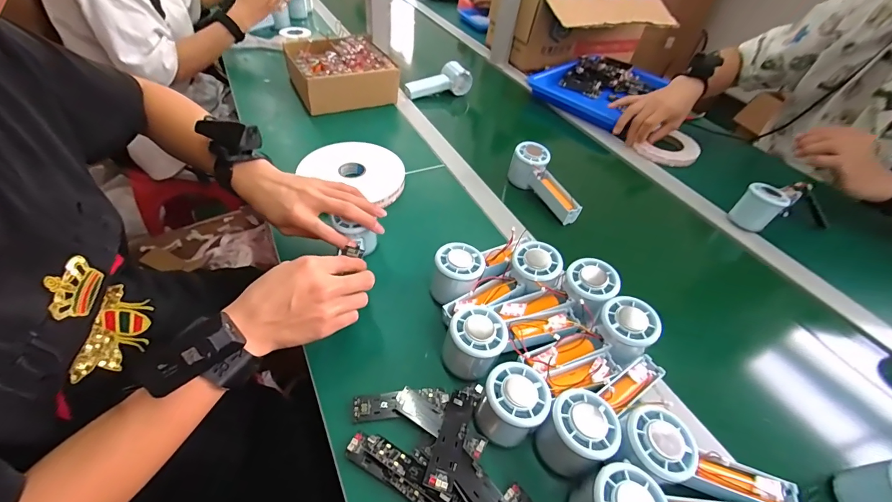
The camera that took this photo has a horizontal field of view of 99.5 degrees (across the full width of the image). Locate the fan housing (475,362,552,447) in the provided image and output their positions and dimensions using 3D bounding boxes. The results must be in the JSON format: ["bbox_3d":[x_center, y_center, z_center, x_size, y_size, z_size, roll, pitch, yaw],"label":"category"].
[{"bbox_3d":[0.061,0.140,0.348,0.054,0.052,0.057,4,46,-4],"label":"fan housing"}]

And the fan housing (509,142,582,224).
[{"bbox_3d":[0.161,-0.104,0.612,0.051,0.064,0.148,-21,65,-24],"label":"fan housing"}]

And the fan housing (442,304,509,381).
[{"bbox_3d":[0.029,0.095,0.388,0.057,0.054,0.054,4,46,-4],"label":"fan housing"}]

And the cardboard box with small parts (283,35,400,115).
[{"bbox_3d":[-0.221,-0.368,0.789,0.188,0.091,0.194,-18,51,-23],"label":"cardboard box with small parts"}]

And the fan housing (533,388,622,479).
[{"bbox_3d":[0.115,0.161,0.335,0.058,0.056,0.054,4,46,-4],"label":"fan housing"}]

